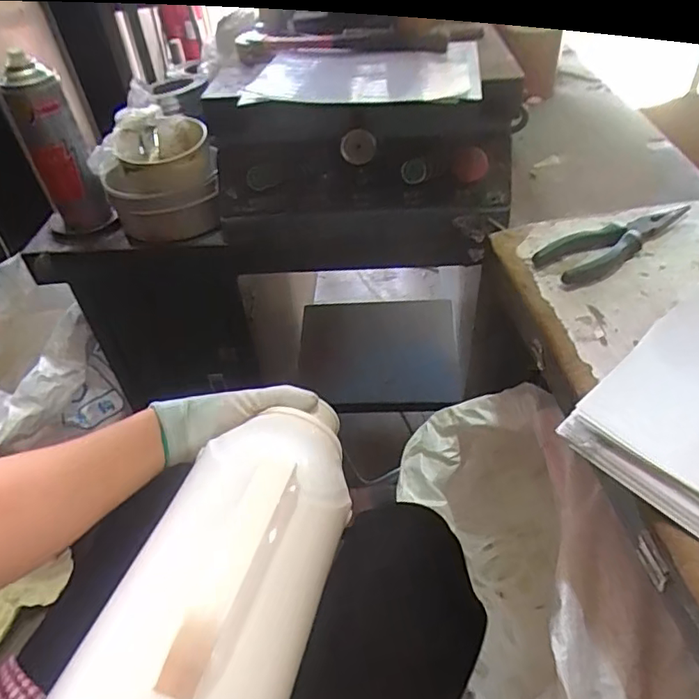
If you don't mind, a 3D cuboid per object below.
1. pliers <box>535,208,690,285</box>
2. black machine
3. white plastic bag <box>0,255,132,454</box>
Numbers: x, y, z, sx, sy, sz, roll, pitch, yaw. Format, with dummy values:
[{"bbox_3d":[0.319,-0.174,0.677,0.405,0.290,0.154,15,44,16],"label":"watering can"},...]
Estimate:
[{"bbox_3d":[0.268,-0.110,0.535,0.185,0.020,0.054,-24,47,-19],"label":"pliers"},{"bbox_3d":[0.016,-0.256,0.697,0.346,0.218,0.238,2,44,7],"label":"black machine"},{"bbox_3d":[-0.564,0.015,0.887,0.265,0.131,0.329,-32,50,-25],"label":"white plastic bag"}]

